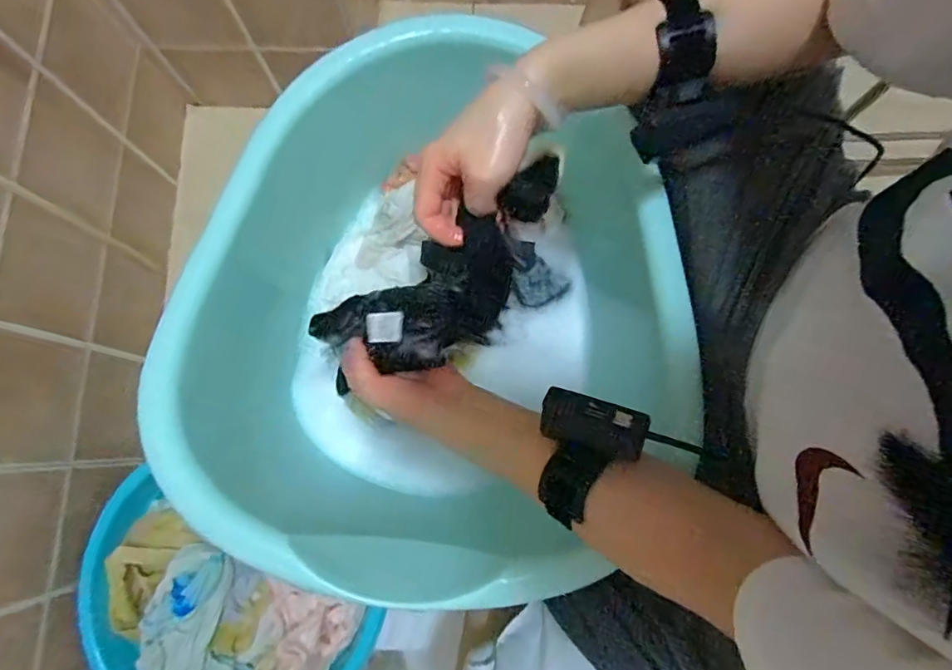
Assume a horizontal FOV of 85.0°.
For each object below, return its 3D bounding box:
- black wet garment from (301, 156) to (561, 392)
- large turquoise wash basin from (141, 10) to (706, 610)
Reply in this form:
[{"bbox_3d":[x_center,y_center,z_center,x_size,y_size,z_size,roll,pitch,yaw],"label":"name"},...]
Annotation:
[{"bbox_3d":[-0.024,-0.047,0.464,0.256,0.056,0.107,-41,82,0],"label":"black wet garment"},{"bbox_3d":[-0.030,-0.037,0.557,0.464,0.252,0.522,10,78,1],"label":"large turquoise wash basin"}]

